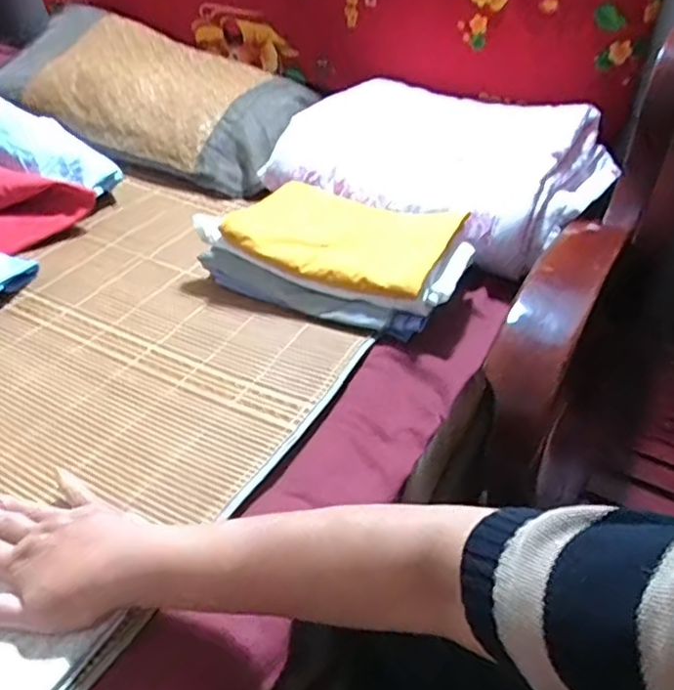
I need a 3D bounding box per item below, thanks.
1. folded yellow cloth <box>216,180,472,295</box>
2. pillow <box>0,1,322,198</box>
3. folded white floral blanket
[{"bbox_3d":[0.019,-0.144,0.819,0.254,0.042,0.198,19,36,20],"label":"folded yellow cloth"},{"bbox_3d":[-0.354,-0.470,1.197,0.615,0.144,0.331,20,41,21],"label":"pillow"},{"bbox_3d":[0.161,-0.291,0.981,0.454,0.130,0.334,26,42,25],"label":"folded white floral blanket"}]

